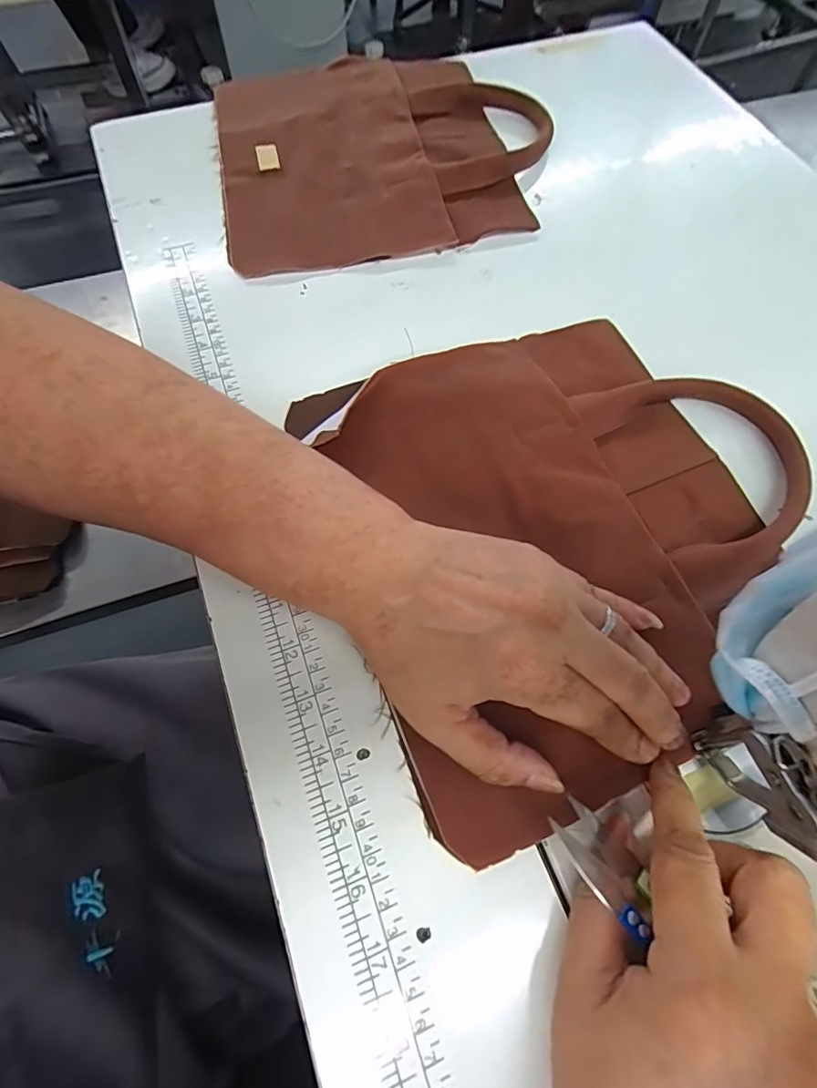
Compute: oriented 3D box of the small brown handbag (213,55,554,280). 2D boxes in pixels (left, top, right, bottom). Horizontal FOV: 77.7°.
[{"bbox_3d":[-0.017,-0.318,0.408,0.261,0.020,0.251,-11,66,-6],"label":"small brown handbag"}]

